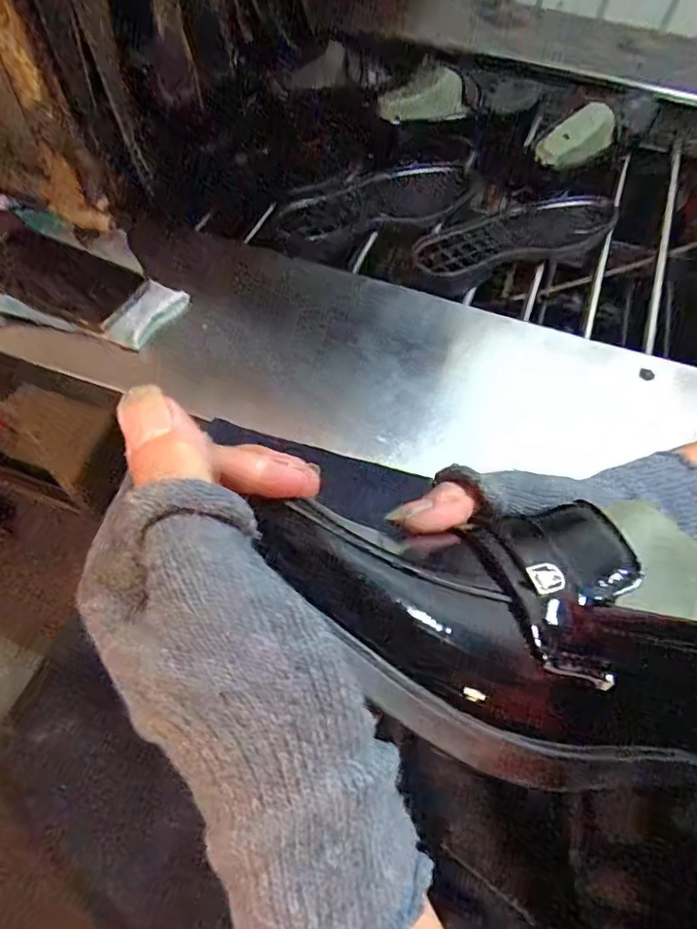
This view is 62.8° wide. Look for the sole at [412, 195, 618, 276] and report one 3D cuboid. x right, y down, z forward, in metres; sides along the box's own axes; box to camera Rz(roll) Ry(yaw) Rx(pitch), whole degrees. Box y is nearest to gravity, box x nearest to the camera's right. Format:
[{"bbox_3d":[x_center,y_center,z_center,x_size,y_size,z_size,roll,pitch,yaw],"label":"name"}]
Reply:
[{"bbox_3d":[0.197,-0.275,0.676,0.266,0.033,0.075,-19,63,-12],"label":"sole"}]

